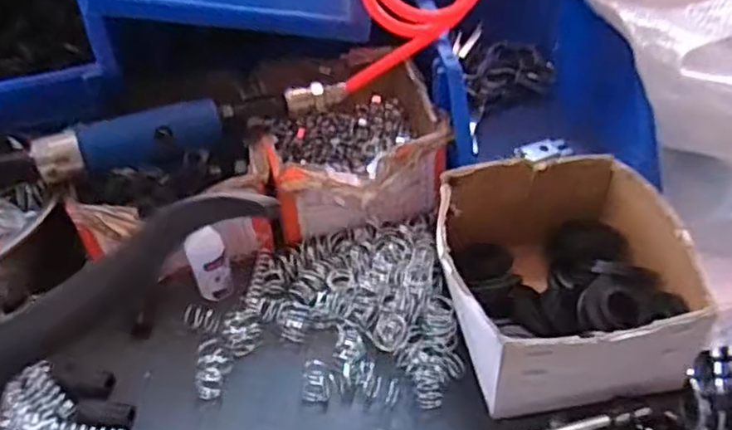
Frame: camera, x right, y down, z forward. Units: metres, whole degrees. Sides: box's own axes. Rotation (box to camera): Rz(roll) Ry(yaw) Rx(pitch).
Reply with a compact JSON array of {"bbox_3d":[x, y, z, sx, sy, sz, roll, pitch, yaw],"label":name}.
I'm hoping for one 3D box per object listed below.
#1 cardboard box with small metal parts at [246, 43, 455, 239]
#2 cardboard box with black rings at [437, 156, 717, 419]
[{"bbox_3d":[-0.017,-0.063,0.546,0.138,0.070,0.164,-11,43,-8],"label":"cardboard box with small metal parts"},{"bbox_3d":[0.122,0.040,0.429,0.141,0.076,0.151,-11,43,-8],"label":"cardboard box with black rings"}]

